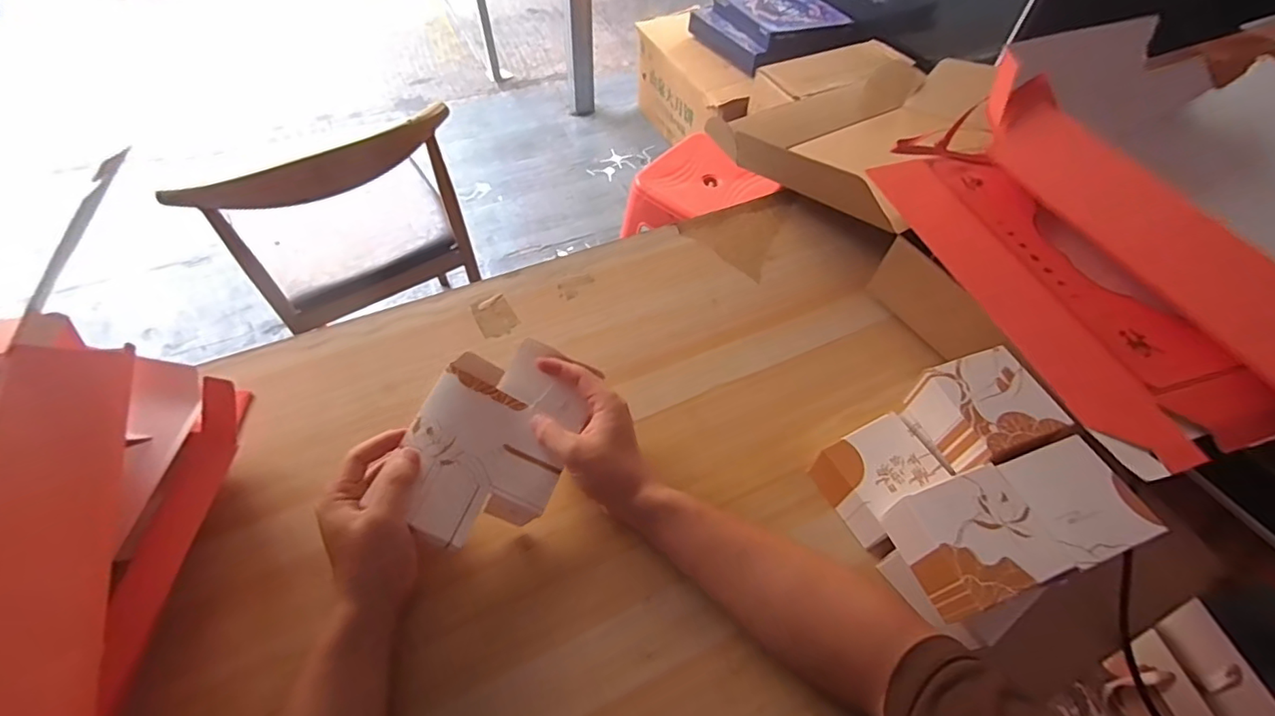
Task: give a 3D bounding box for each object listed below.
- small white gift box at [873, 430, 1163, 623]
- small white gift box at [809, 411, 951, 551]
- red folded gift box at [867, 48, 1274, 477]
[{"bbox_3d":[0.290,0.130,0.420,0.168,0.053,0.082,-14,57,-13],"label":"small white gift box"},{"bbox_3d":[0.221,0.106,0.490,0.088,0.045,0.083,-19,59,-16],"label":"small white gift box"},{"bbox_3d":[0.397,-0.102,0.504,0.164,0.126,0.389,-15,56,-11],"label":"red folded gift box"}]

